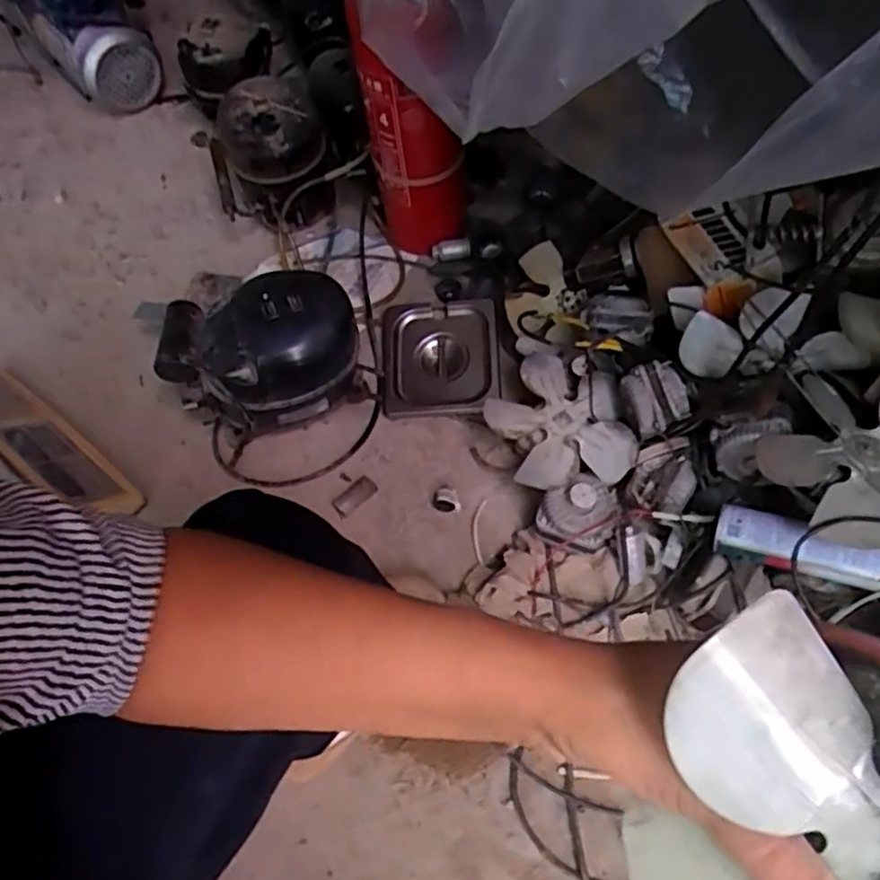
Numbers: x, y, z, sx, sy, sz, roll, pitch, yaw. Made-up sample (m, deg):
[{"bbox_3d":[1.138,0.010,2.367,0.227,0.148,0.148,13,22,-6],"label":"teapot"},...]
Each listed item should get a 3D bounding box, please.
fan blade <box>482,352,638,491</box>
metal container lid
[{"bbox_3d":[0.140,-0.025,0.821,0.159,0.025,0.167,-8,62,-1],"label":"fan blade"},{"bbox_3d":[0.000,-0.116,0.940,0.155,0.034,0.174,-4,62,1],"label":"metal container lid"}]

